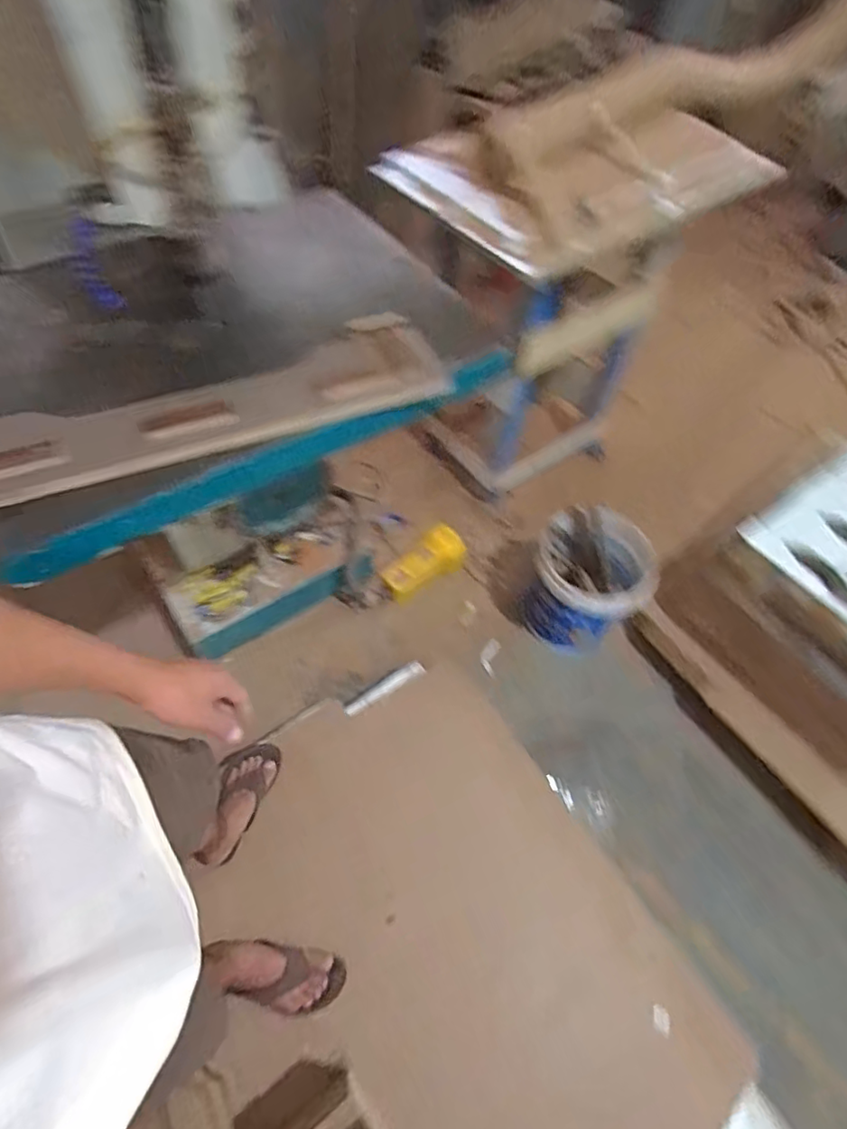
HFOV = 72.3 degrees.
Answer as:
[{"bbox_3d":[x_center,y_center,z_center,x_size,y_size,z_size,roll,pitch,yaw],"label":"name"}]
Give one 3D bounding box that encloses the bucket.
[{"bbox_3d":[0.441,0.039,1.571,0.296,0.276,0.311,18,58,8],"label":"bucket"}]

